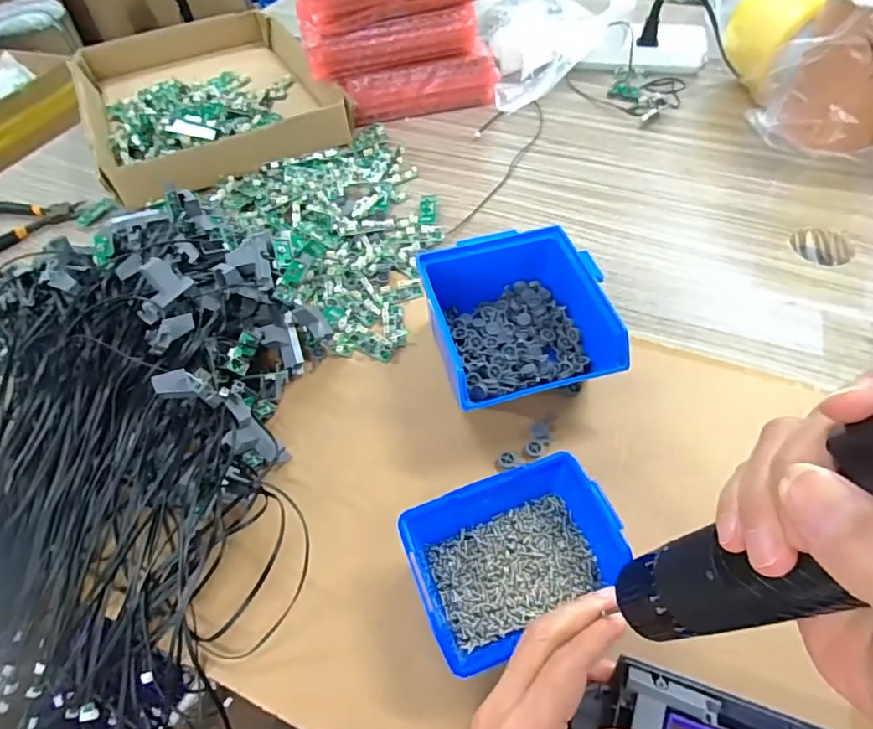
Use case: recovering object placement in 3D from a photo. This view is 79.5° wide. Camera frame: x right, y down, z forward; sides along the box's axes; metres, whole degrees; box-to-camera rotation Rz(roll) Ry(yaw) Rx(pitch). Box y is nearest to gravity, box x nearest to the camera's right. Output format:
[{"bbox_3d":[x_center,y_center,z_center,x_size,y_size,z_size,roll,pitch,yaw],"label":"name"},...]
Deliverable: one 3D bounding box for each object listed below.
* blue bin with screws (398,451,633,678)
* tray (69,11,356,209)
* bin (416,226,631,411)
[{"bbox_3d":[0.045,0.107,0.294,0.112,0.045,0.079,-20,51,-12],"label":"blue bin with screws"},{"bbox_3d":[-0.303,-0.353,0.683,0.285,0.057,0.387,-24,54,-14],"label":"tray"},{"bbox_3d":[0.057,-0.030,0.390,0.124,0.067,0.137,-10,50,-4],"label":"bin"}]

